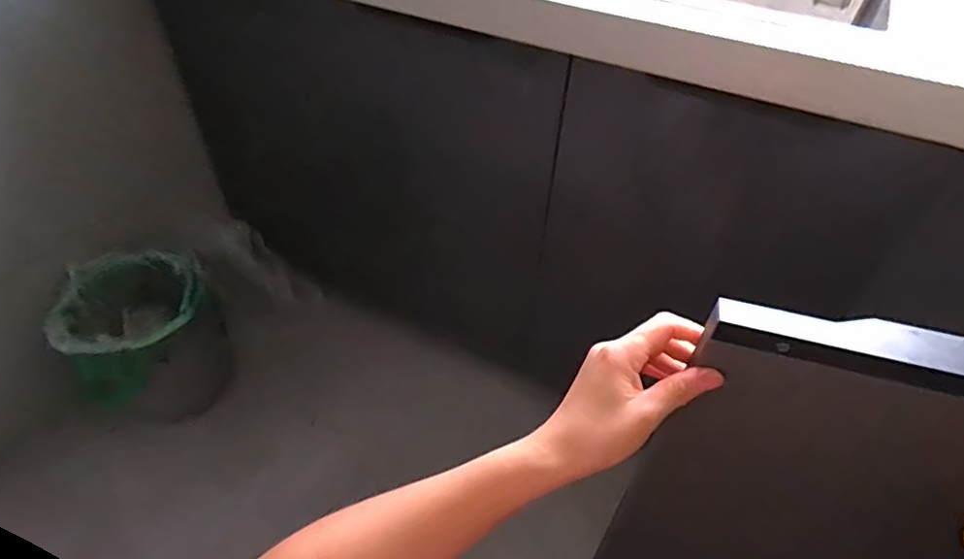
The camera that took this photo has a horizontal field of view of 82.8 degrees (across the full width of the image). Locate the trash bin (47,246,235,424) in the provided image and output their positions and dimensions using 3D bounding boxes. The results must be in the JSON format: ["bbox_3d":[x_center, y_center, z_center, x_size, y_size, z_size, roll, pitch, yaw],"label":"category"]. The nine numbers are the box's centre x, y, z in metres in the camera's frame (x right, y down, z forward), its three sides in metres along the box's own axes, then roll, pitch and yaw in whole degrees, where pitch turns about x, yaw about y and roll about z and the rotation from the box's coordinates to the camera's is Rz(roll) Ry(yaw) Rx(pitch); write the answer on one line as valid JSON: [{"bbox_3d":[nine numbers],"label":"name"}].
[{"bbox_3d":[-0.641,0.121,1.061,0.262,0.297,0.214,-33,54,-30],"label":"trash bin"}]

